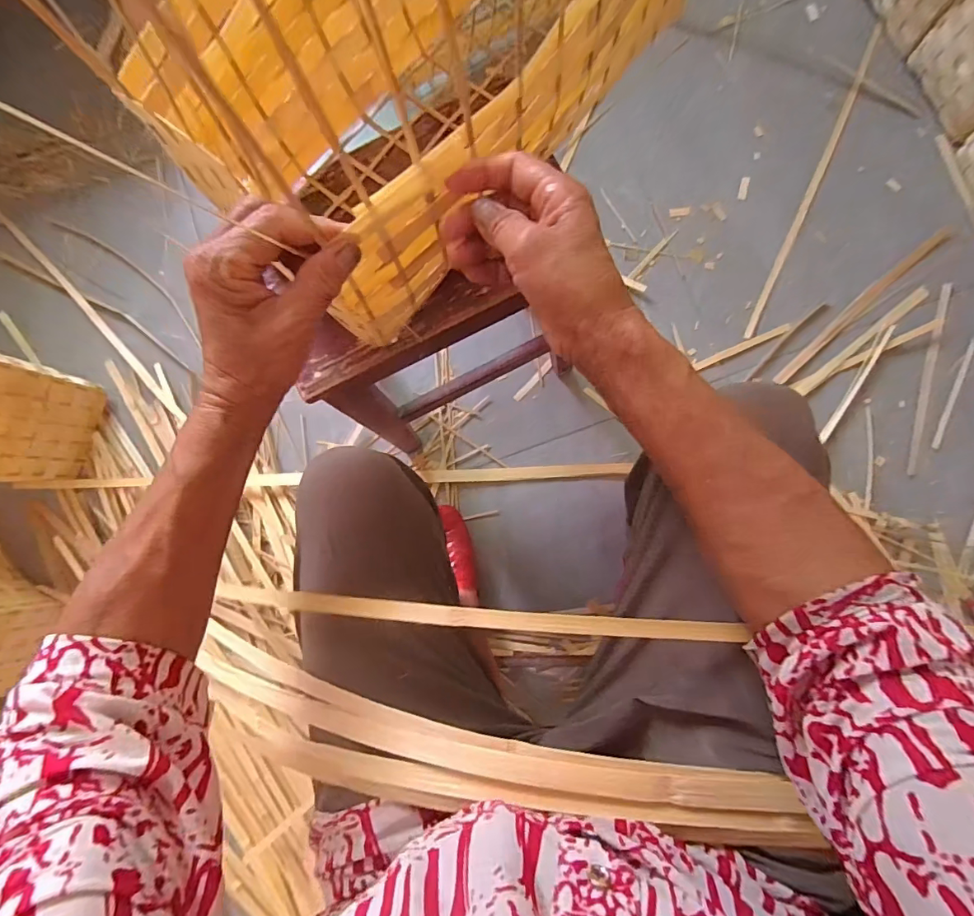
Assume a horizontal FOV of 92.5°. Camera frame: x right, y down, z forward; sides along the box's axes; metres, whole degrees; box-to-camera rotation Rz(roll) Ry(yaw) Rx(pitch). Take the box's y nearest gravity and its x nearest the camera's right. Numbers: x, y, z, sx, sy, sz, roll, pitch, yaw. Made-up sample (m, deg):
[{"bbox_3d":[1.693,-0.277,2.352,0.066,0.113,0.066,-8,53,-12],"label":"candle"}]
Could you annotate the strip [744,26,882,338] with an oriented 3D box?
[{"bbox_3d":[0.582,-0.499,0.820,0.022,0.011,0.653,25,84,8],"label":"strip"}]

